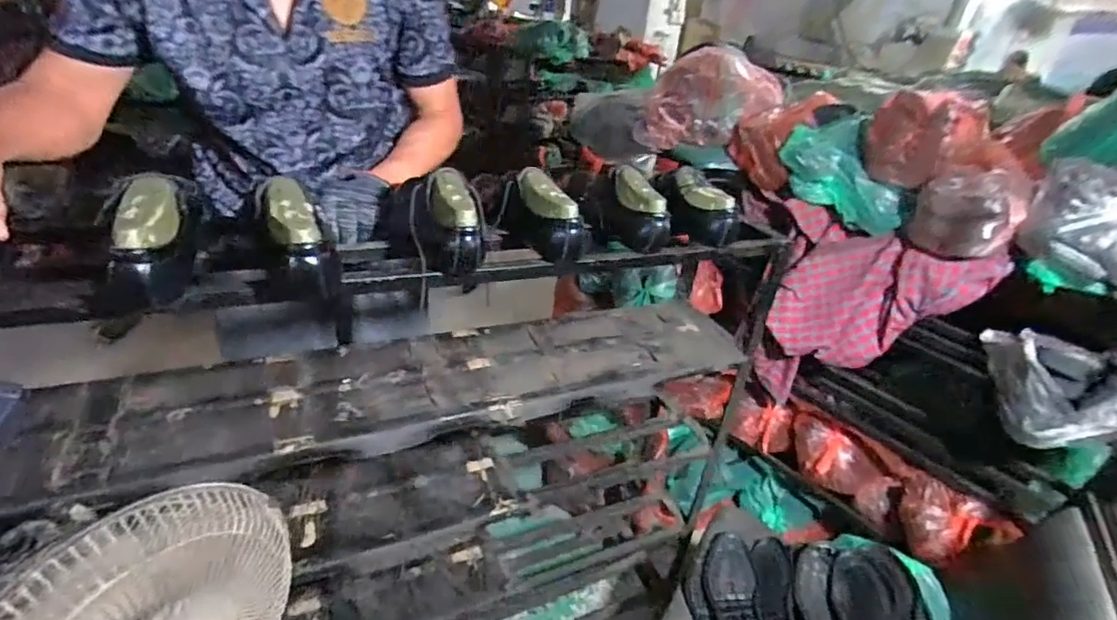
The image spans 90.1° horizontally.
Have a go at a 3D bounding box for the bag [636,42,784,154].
[{"bbox_3d":[0.394,-0.539,1.445,0.333,0.220,0.269,15,29,14],"label":"bag"}]

